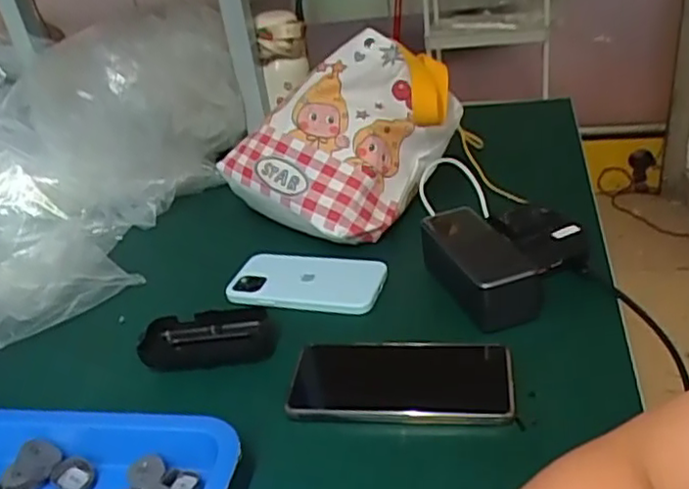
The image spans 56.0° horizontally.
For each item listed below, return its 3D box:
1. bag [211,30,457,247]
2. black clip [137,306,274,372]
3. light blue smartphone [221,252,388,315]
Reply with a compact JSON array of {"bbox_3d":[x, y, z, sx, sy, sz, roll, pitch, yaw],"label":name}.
[{"bbox_3d":[0.007,-0.122,0.726,0.222,0.172,0.193,-31,37,-34],"label":"bag"},{"bbox_3d":[-0.118,0.084,0.569,0.111,0.028,0.052,-6,30,1],"label":"black clip"},{"bbox_3d":[-0.036,0.036,0.629,0.145,0.018,0.073,4,32,18],"label":"light blue smartphone"}]

